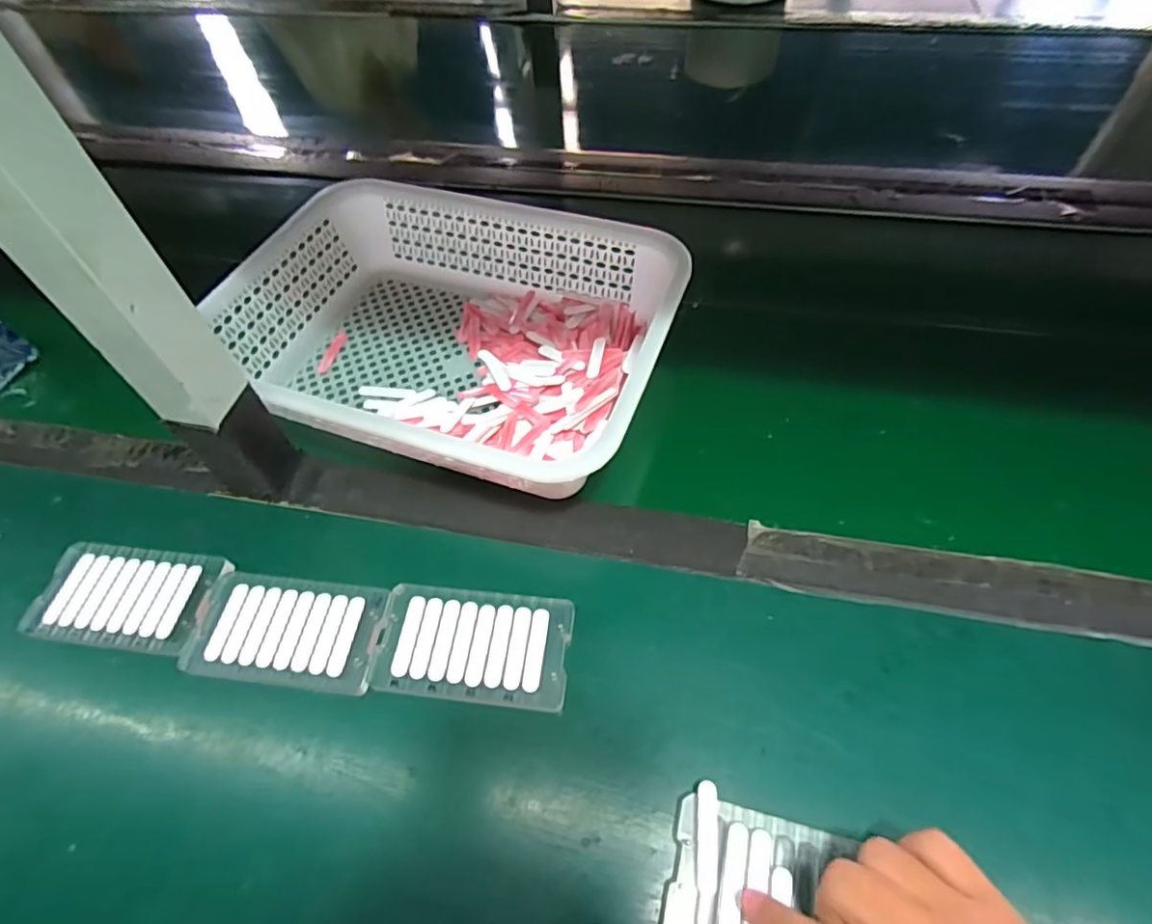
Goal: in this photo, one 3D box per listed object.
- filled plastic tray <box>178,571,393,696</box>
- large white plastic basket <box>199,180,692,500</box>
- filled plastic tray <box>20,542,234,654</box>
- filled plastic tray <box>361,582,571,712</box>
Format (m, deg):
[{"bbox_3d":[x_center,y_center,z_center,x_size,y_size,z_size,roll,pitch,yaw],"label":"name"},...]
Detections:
[{"bbox_3d":[-0.188,0.111,0.396,0.122,0.012,0.068,5,55,6],"label":"filled plastic tray"},{"bbox_3d":[-0.104,-0.111,0.506,0.355,0.079,0.261,16,57,14],"label":"large white plastic basket"},{"bbox_3d":[-0.307,0.093,0.413,0.115,0.017,0.067,5,55,6],"label":"filled plastic tray"},{"bbox_3d":[-0.065,0.117,0.385,0.120,0.010,0.071,5,55,6],"label":"filled plastic tray"}]

